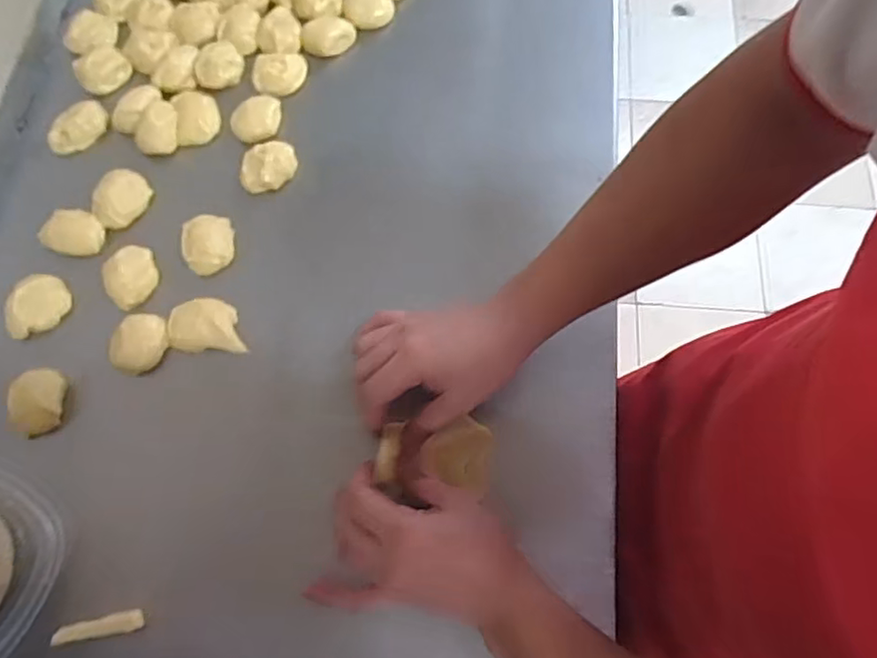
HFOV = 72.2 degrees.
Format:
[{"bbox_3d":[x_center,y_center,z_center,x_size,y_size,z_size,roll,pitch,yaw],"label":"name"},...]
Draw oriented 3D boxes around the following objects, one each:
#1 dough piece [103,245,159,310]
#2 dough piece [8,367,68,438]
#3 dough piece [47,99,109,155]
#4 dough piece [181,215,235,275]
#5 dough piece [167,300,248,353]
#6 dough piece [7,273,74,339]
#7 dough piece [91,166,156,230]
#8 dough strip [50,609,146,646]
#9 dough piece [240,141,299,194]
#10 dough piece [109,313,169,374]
[{"bbox_3d":[-0.284,-0.050,0.550,0.048,0.011,0.058,-26,71,-7],"label":"dough piece"},{"bbox_3d":[-0.344,0.062,0.515,0.040,0.021,0.055,-2,70,1],"label":"dough piece"},{"bbox_3d":[-0.366,-0.203,0.611,0.062,0.028,0.036,-30,72,-9],"label":"dough piece"},{"bbox_3d":[-0.214,-0.081,0.558,0.045,0.020,0.058,-13,70,-3],"label":"dough piece"},{"bbox_3d":[-0.207,-0.006,0.529,0.067,0.021,0.045,-1,70,1],"label":"dough piece"},{"bbox_3d":[-0.368,-0.023,0.548,0.058,0.019,0.044,-36,73,-11],"label":"dough piece"},{"bbox_3d":[-0.306,-0.127,0.576,0.055,0.017,0.044,-38,73,-11],"label":"dough piece"},{"bbox_3d":[-0.257,0.224,0.453,0.066,0.009,0.015,-9,70,-1],"label":"dough strip"},{"bbox_3d":[-0.165,-0.158,0.583,0.056,0.022,0.043,-18,71,-5],"label":"dough piece"},{"bbox_3d":[-0.264,0.014,0.535,0.046,0.022,0.052,36,75,13],"label":"dough piece"}]

